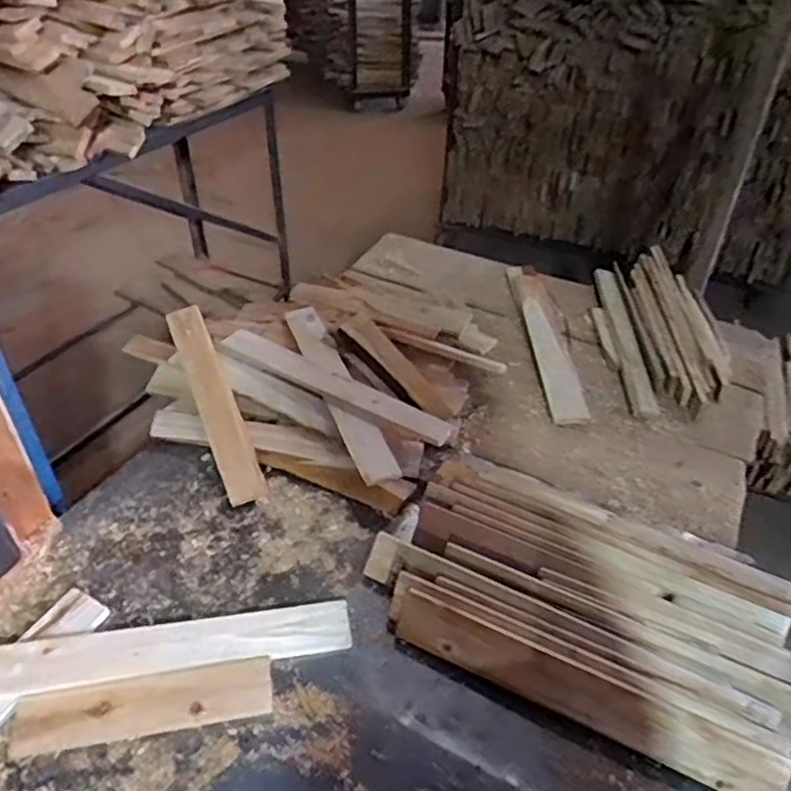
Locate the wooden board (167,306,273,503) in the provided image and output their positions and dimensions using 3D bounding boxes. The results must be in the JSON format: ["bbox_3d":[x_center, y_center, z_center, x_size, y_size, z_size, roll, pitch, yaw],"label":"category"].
[{"bbox_3d":[-0.335,0.006,1.238,0.071,0.021,0.455,-25,59,-7],"label":"wooden board"}]

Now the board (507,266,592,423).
[{"bbox_3d":[0.315,-0.119,1.415,0.068,0.023,0.507,-8,45,2],"label":"board"}]

